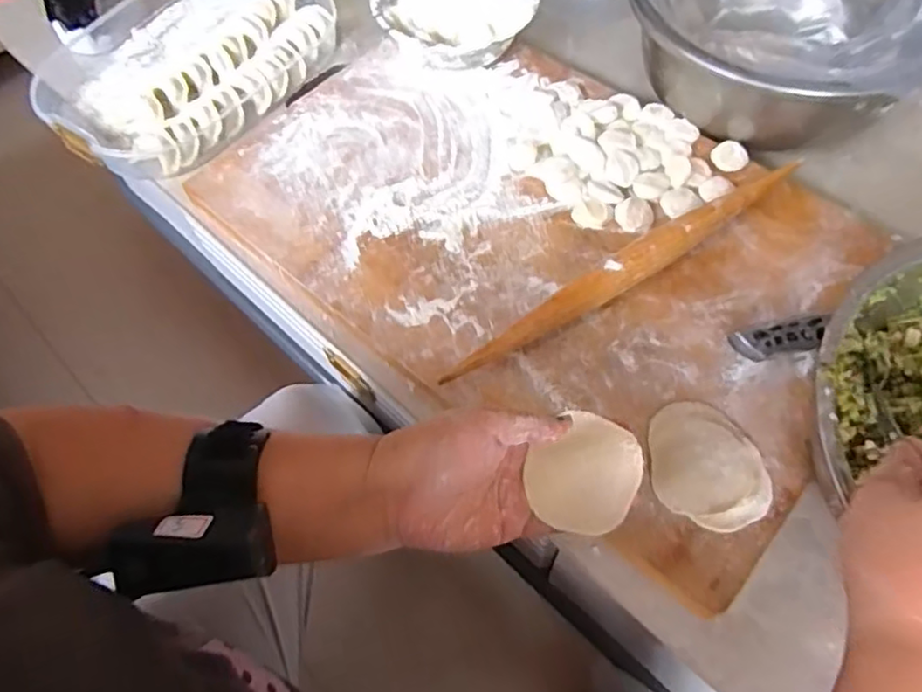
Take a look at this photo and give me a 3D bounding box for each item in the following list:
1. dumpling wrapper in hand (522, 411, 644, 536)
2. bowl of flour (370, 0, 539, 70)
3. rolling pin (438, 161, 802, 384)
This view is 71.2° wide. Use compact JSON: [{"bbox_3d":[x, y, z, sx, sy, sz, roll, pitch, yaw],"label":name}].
[{"bbox_3d":[0.069,0.071,0.359,0.055,0.014,0.063,28,65,16],"label":"dumpling wrapper in hand"},{"bbox_3d":[-0.005,-0.345,0.660,0.156,0.042,0.143,-1,61,1],"label":"bowl of flour"},{"bbox_3d":[0.139,-0.063,0.516,0.338,0.032,0.026,-30,64,-14],"label":"rolling pin"}]

